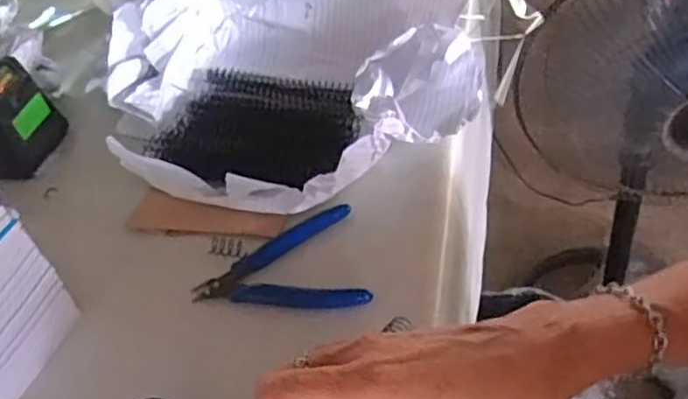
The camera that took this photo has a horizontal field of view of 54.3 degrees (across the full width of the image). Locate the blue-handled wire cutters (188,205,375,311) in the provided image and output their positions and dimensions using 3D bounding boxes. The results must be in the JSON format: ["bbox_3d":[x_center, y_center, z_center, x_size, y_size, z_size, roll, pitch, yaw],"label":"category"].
[{"bbox_3d":[-0.046,0.050,0.459,0.114,0.017,0.083,-16,43,-3],"label":"blue-handled wire cutters"}]

